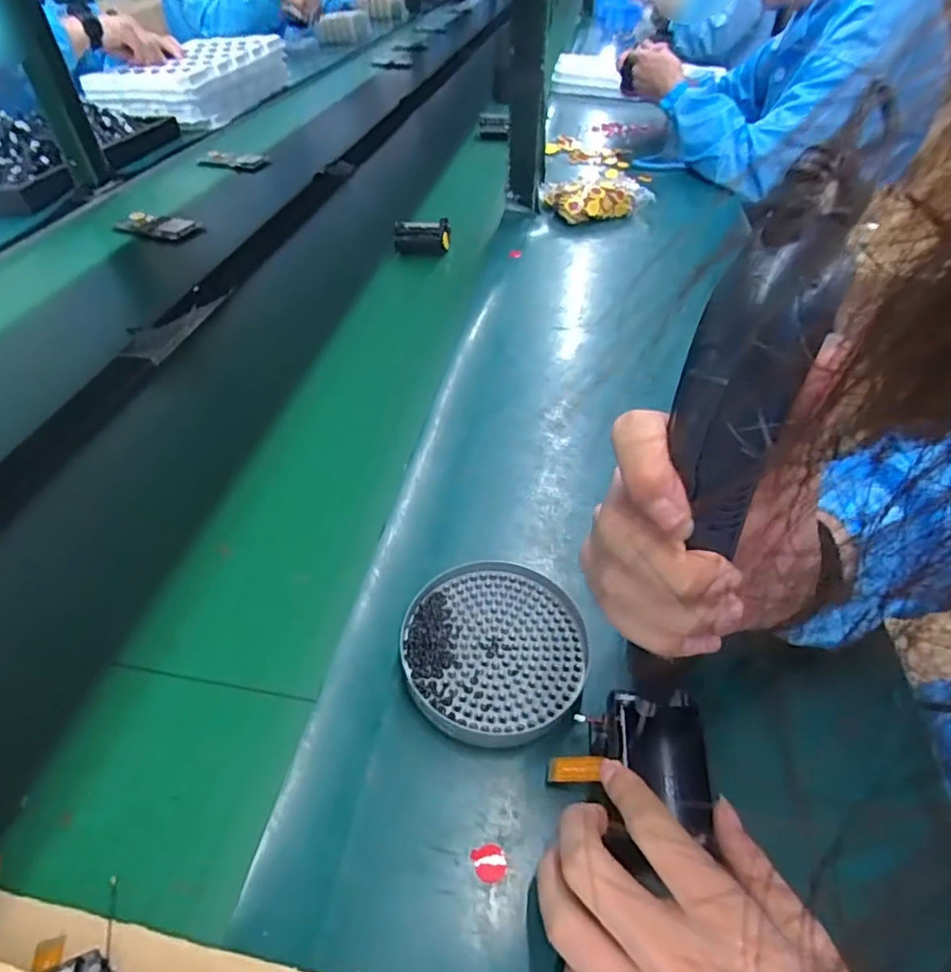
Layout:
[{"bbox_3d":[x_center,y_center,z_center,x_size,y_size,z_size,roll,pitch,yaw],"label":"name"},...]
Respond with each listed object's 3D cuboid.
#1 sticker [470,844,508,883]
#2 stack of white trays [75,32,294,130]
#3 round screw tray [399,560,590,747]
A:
[{"bbox_3d":[0.007,0.186,0.284,0.016,0.004,0.016,1,45,-1],"label":"sticker"},{"bbox_3d":[-0.621,-0.924,1.299,0.276,0.097,0.523,12,46,10],"label":"stack of white trays"},{"bbox_3d":[0.012,0.100,0.361,0.116,0.014,0.111,1,45,-1],"label":"round screw tray"}]

